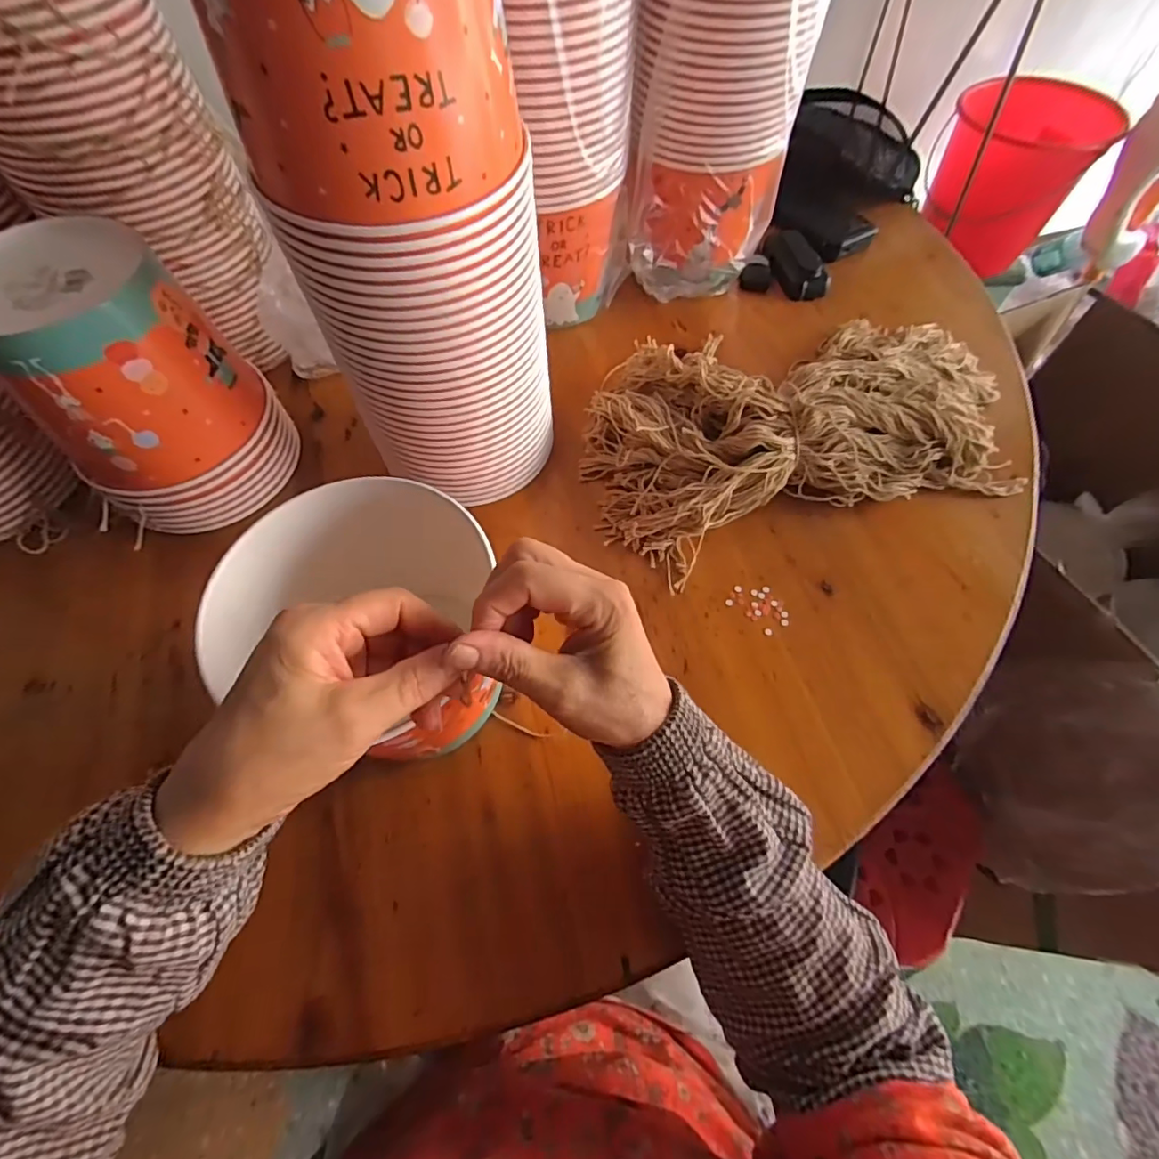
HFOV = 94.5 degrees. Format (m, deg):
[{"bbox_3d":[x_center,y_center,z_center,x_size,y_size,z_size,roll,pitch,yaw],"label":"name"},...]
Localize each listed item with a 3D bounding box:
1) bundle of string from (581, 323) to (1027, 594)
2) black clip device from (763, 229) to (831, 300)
[{"bbox_3d":[0.207,-0.149,0.494,0.402,0.069,0.210,-16,62,-7],"label":"bundle of string"},{"bbox_3d":[0.257,-0.376,0.639,0.055,0.041,0.096,-13,62,-6],"label":"black clip device"}]

